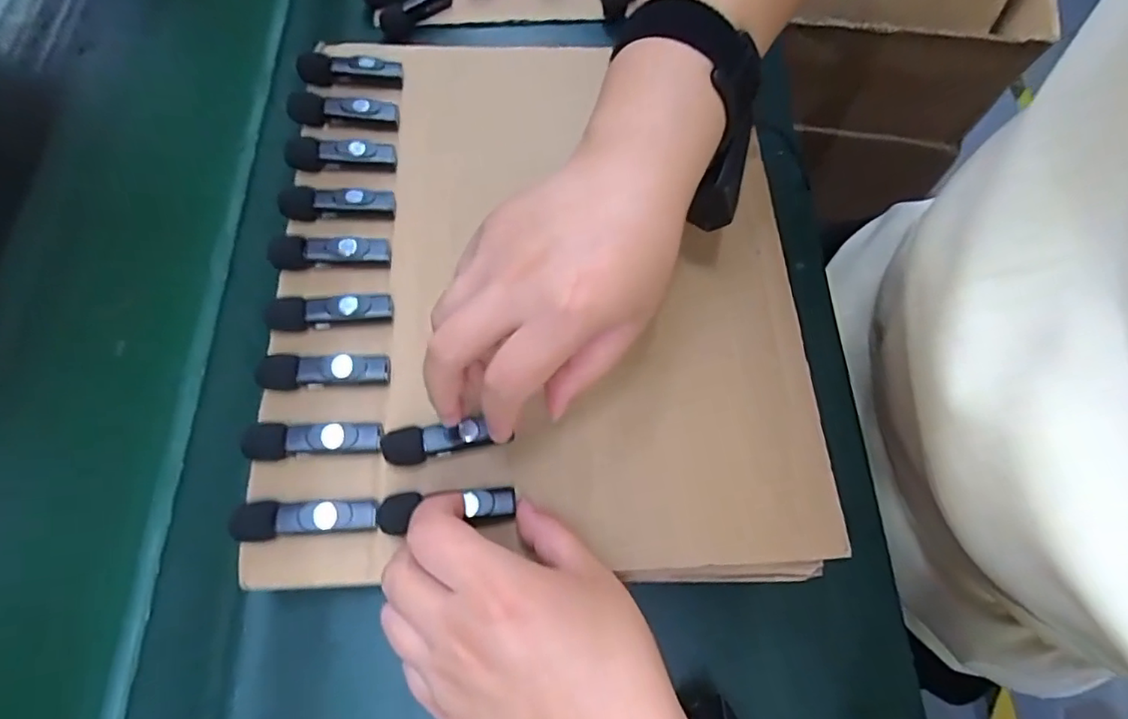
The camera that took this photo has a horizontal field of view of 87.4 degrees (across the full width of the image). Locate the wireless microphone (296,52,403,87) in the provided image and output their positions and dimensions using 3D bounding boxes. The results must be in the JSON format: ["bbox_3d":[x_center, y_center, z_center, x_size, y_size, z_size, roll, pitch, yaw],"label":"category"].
[{"bbox_3d":[-0.141,-0.190,0.390,0.064,0.016,0.015,1,67,1],"label":"wireless microphone"}]

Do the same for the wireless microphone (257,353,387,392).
[{"bbox_3d":[-0.125,0.007,0.309,0.063,0.020,0.016,-6,67,-2],"label":"wireless microphone"}]

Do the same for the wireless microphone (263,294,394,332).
[{"bbox_3d":[-0.127,-0.026,0.321,0.064,0.019,0.014,-9,67,-3],"label":"wireless microphone"}]

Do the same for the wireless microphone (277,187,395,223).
[{"bbox_3d":[-0.133,-0.092,0.344,0.063,0.014,0.014,-4,67,-2],"label":"wireless microphone"}]

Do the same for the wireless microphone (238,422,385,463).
[{"bbox_3d":[-0.123,0.040,0.294,0.062,0.021,0.016,-6,67,-2],"label":"wireless microphone"}]

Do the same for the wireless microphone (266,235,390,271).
[{"bbox_3d":[-0.133,-0.061,0.332,0.064,0.016,0.013,-6,67,-2],"label":"wireless microphone"}]

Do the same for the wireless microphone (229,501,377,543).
[{"bbox_3d":[-0.122,0.076,0.281,0.063,0.015,0.017,-5,67,-2],"label":"wireless microphone"}]

